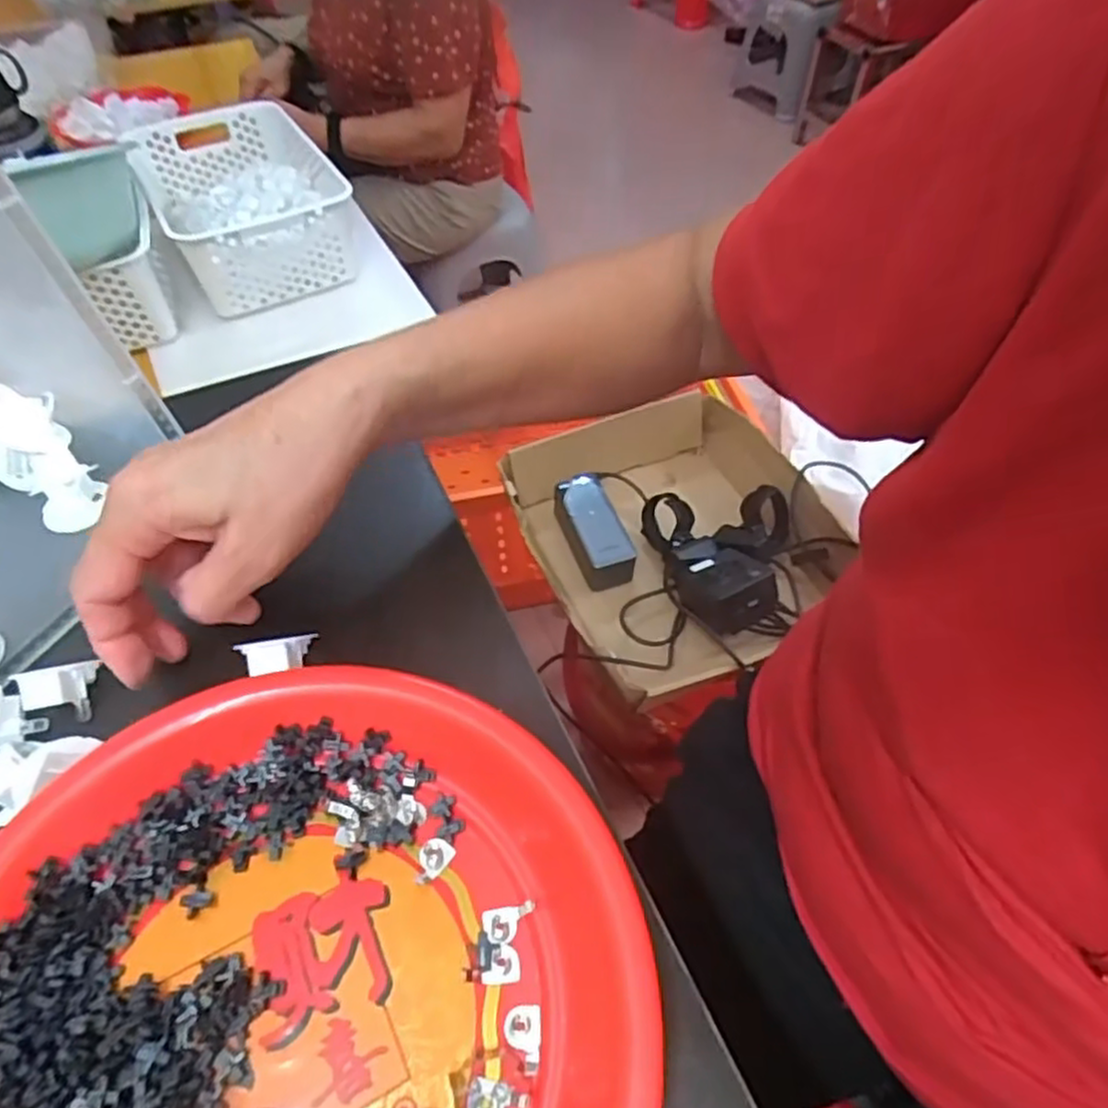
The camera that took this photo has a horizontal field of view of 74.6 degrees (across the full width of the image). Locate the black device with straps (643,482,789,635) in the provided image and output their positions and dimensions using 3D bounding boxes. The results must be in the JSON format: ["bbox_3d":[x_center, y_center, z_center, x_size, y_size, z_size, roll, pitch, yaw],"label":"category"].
[{"bbox_3d":[0.181,0.008,0.795,0.157,0.068,0.187,3,53,2],"label":"black device with straps"}]

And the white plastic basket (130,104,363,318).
[{"bbox_3d":[-0.400,-0.452,0.949,0.205,0.115,0.321,-26,57,-19],"label":"white plastic basket"}]

